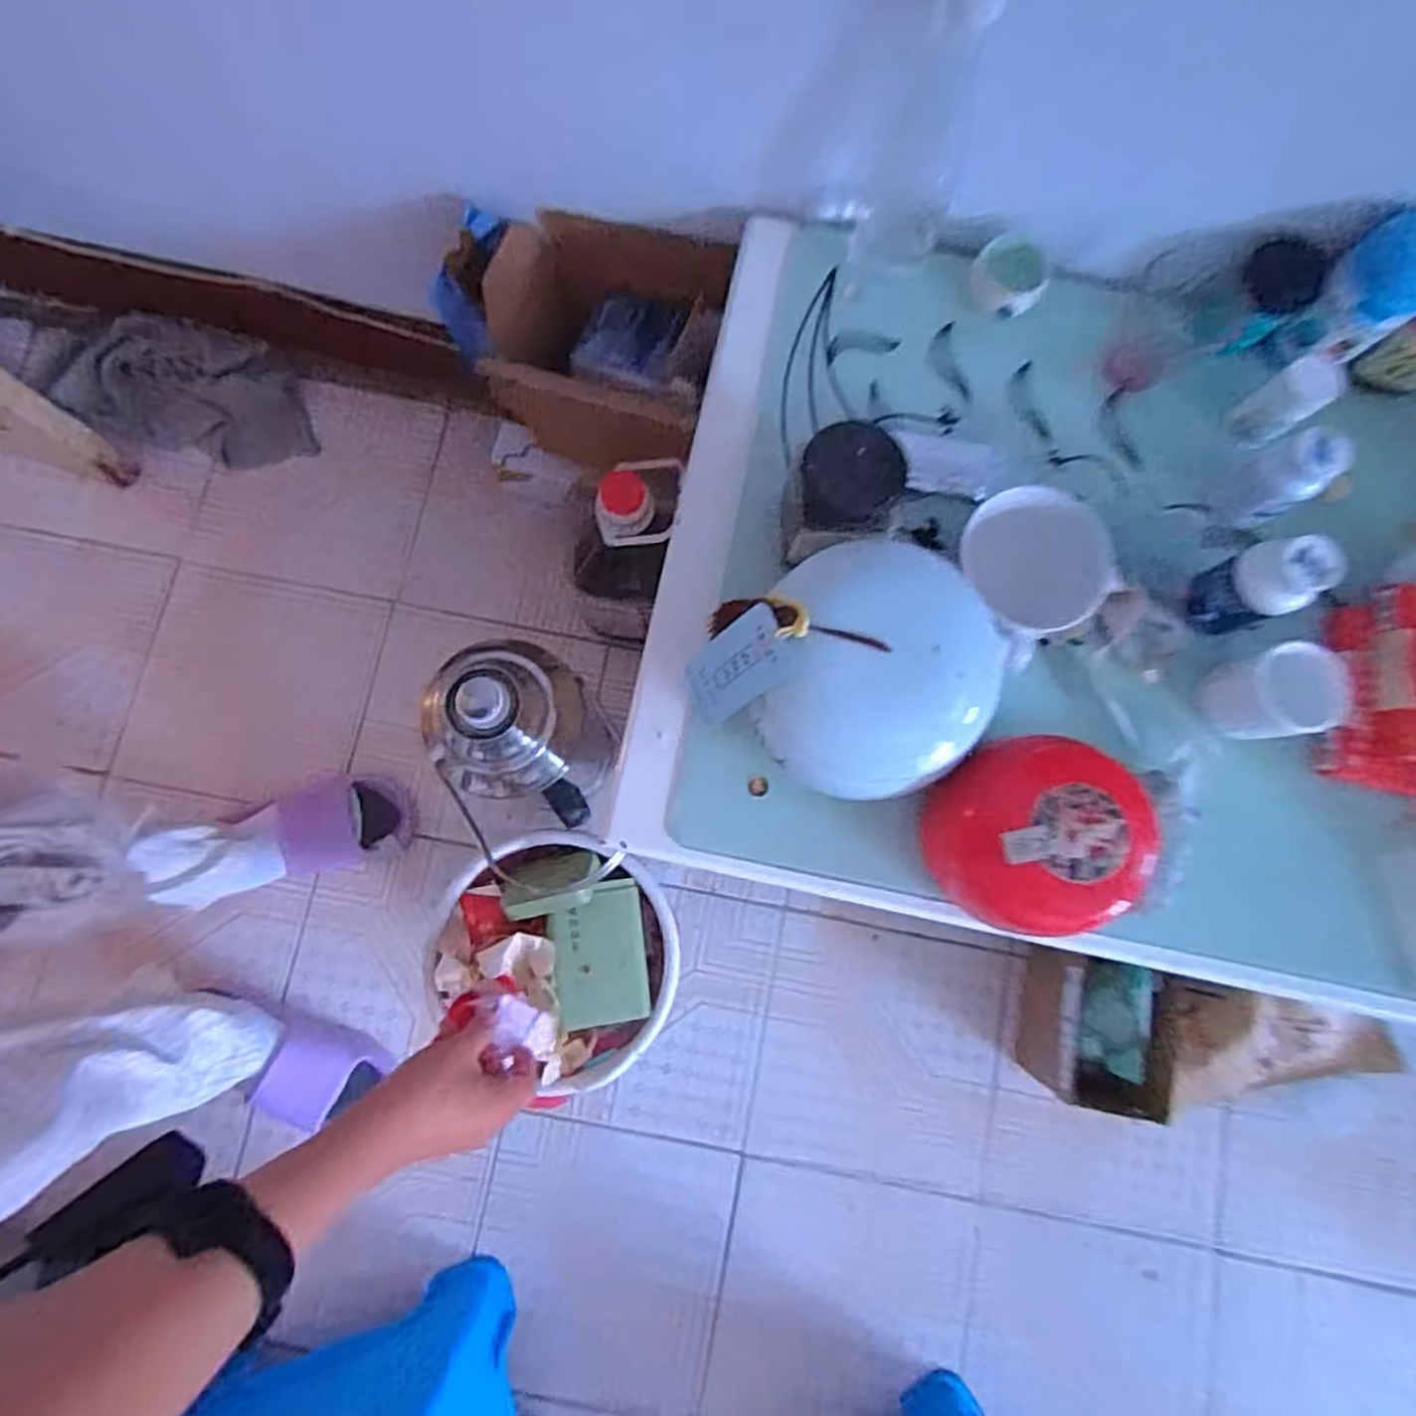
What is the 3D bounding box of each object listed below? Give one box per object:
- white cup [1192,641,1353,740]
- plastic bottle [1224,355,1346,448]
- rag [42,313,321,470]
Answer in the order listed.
[{"bbox_3d":[0.408,-0.009,0.551,0.060,0.069,0.066,-9,81,-3],"label":"white cup"},{"bbox_3d":[0.444,-0.236,0.586,0.033,0.074,0.042,-34,83,-7],"label":"plastic bottle"},{"bbox_3d":[-0.722,-0.441,1.046,0.354,0.073,0.179,11,79,-1],"label":"rag"}]

